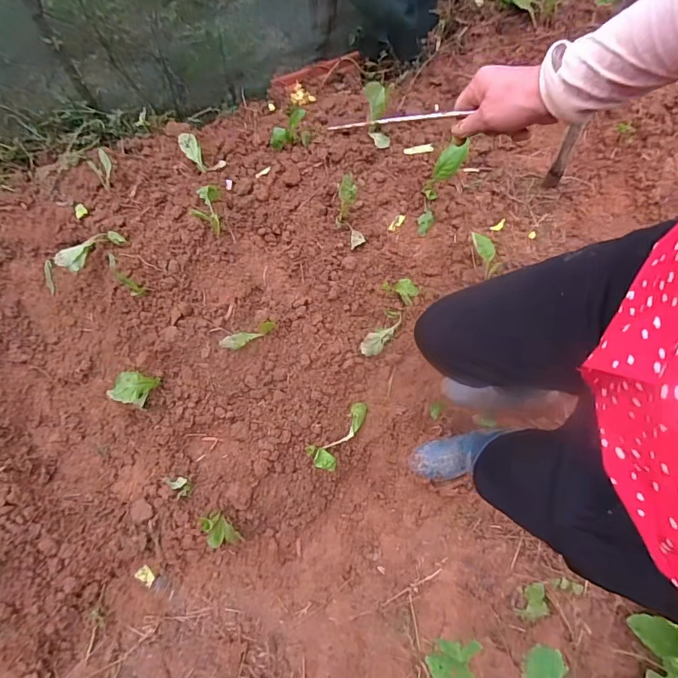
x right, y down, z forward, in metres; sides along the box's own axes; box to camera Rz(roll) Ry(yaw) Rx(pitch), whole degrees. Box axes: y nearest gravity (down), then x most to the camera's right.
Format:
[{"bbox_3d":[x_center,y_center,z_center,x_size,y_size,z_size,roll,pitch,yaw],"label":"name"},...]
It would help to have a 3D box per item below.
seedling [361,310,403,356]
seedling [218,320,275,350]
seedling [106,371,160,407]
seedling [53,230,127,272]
[{"bbox_3d":[0.107,-0.017,1.091,0.051,0.026,0.142,34,79,7],"label":"seedling"},{"bbox_3d":[-0.227,-0.008,1.079,0.144,0.029,0.041,-21,78,-5],"label":"seedling"},{"bbox_3d":[-0.487,0.114,1.020,0.092,0.077,0.077,17,77,4],"label":"seedling"},{"bbox_3d":[-0.647,-0.233,1.123,0.067,0.036,0.166,40,56,8],"label":"seedling"}]

